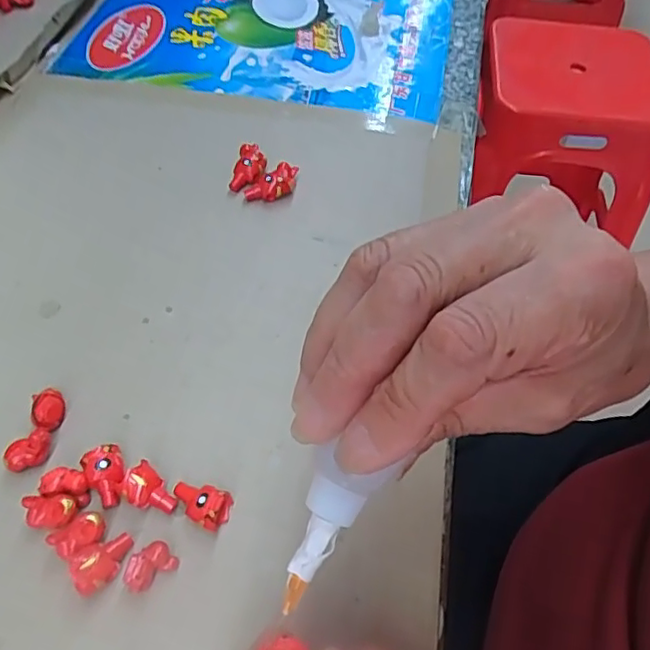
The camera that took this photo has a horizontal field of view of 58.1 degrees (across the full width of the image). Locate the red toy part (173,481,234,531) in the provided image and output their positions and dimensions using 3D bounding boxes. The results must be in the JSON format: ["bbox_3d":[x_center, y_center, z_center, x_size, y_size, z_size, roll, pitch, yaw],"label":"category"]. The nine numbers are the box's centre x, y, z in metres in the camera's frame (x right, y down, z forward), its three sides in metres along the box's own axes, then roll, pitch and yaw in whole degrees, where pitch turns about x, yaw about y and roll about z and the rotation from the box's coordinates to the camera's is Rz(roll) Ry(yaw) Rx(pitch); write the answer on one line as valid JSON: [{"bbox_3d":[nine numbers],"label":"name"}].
[{"bbox_3d":[-0.054,0.077,0.250,0.026,0.011,0.016,16,56,7],"label":"red toy part"}]

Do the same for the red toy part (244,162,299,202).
[{"bbox_3d":[-0.031,-0.088,0.363,0.037,0.012,0.017,-28,62,-21],"label":"red toy part"}]

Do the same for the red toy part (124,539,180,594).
[{"bbox_3d":[-0.071,0.098,0.236,0.020,0.012,0.012,-37,65,-25],"label":"red toy part"}]

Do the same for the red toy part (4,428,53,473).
[{"bbox_3d":[-0.131,0.057,0.261,0.020,0.012,0.014,-26,61,-20],"label":"red toy part"}]

